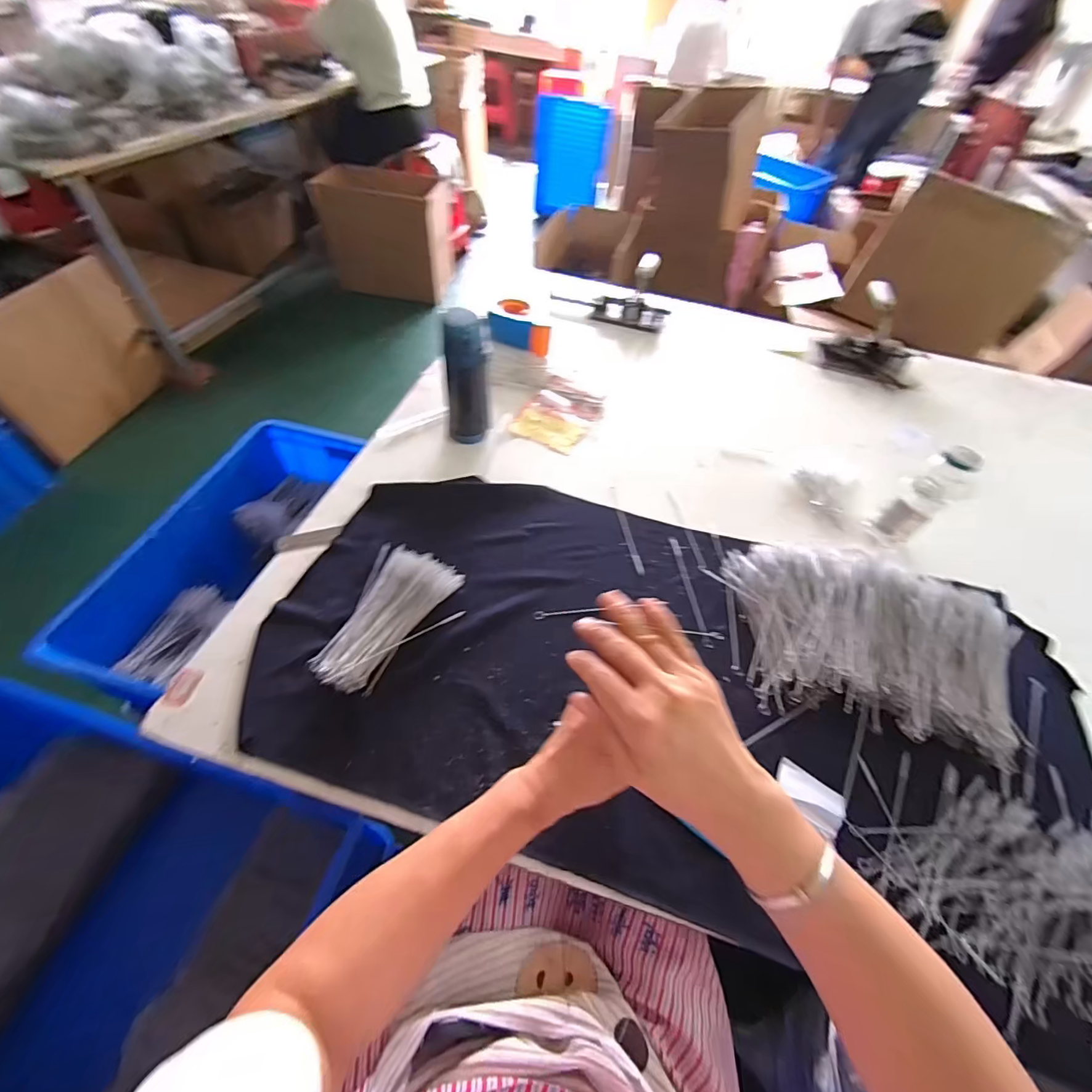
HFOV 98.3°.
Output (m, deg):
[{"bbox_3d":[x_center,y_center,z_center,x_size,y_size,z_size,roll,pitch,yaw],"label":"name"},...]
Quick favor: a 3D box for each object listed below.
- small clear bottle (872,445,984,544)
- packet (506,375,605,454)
[{"bbox_3d":[0.549,-0.068,0.685,0.055,0.168,0.057,-37,63,-26],"label":"small clear bottle"},{"bbox_3d":[0.028,-0.247,0.853,0.122,0.030,0.185,23,55,14],"label":"packet"}]

